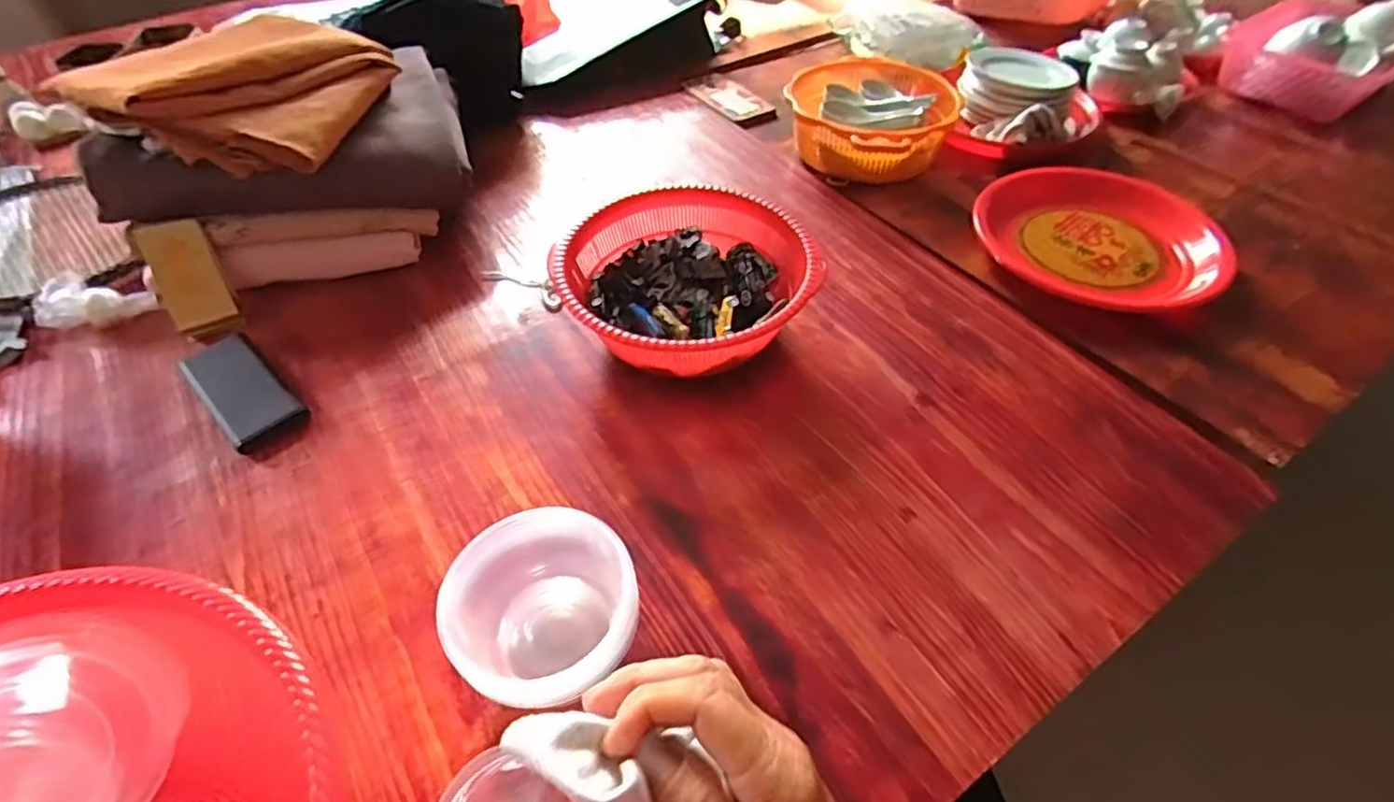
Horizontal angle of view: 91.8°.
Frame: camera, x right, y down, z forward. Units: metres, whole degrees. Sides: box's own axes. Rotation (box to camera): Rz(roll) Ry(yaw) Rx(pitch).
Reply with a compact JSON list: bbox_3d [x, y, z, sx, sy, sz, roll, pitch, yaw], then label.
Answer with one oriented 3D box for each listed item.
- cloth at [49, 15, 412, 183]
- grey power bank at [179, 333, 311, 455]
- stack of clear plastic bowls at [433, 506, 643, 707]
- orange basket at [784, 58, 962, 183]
[{"bbox_3d":[-0.469,-0.324,0.691,0.247,0.072,0.241,9,49,10],"label":"cloth"},{"bbox_3d":[-0.420,-0.011,0.625,0.156,0.017,0.062,36,58,29],"label":"grey power bank"},{"bbox_3d":[-0.096,0.142,0.431,0.112,0.088,0.107,36,58,29],"label":"stack of clear plastic bowls"},{"bbox_3d":[0.220,-0.367,0.868,0.205,0.067,0.240,13,50,13],"label":"orange basket"}]

